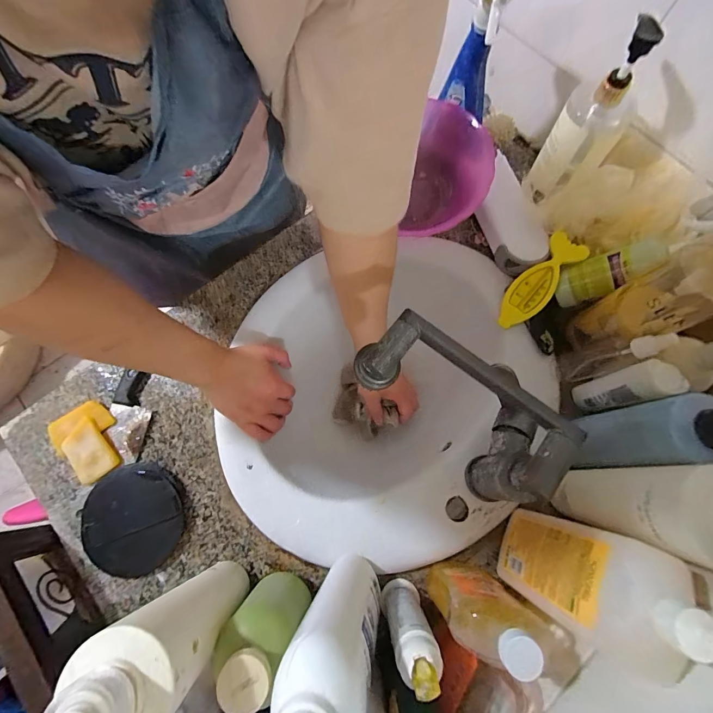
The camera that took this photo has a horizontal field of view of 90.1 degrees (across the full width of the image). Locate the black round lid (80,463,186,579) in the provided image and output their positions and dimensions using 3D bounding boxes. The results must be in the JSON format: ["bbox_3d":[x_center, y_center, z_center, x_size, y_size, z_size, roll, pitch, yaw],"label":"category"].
[{"bbox_3d":[-0.277,0.200,0.435,0.113,0.014,0.124,0,74,-1],"label":"black round lid"}]

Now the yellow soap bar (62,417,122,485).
[{"bbox_3d":[-0.343,0.122,0.456,0.047,0.017,0.077,-34,77,-10],"label":"yellow soap bar"}]

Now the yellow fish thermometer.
[{"bbox_3d":[0.252,-0.101,0.497,0.052,0.013,0.141,39,100,9],"label":"yellow fish thermometer"}]

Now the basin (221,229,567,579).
[{"bbox_3d":[0.034,0.055,0.539,0.441,0.140,0.418,0,74,-1],"label":"basin"}]

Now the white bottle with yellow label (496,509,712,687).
[{"bbox_3d":[0.201,0.194,0.315,0.053,0.217,0.094,30,76,7],"label":"white bottle with yellow label"}]

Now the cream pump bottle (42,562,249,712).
[{"bbox_3d":[-0.150,0.227,0.289,0.072,0.261,0.057,43,78,10],"label":"cream pump bottle"}]

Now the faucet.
[{"bbox_3d":[0.105,0.058,0.388,0.201,0.163,0.090,38,77,9],"label":"faucet"}]

